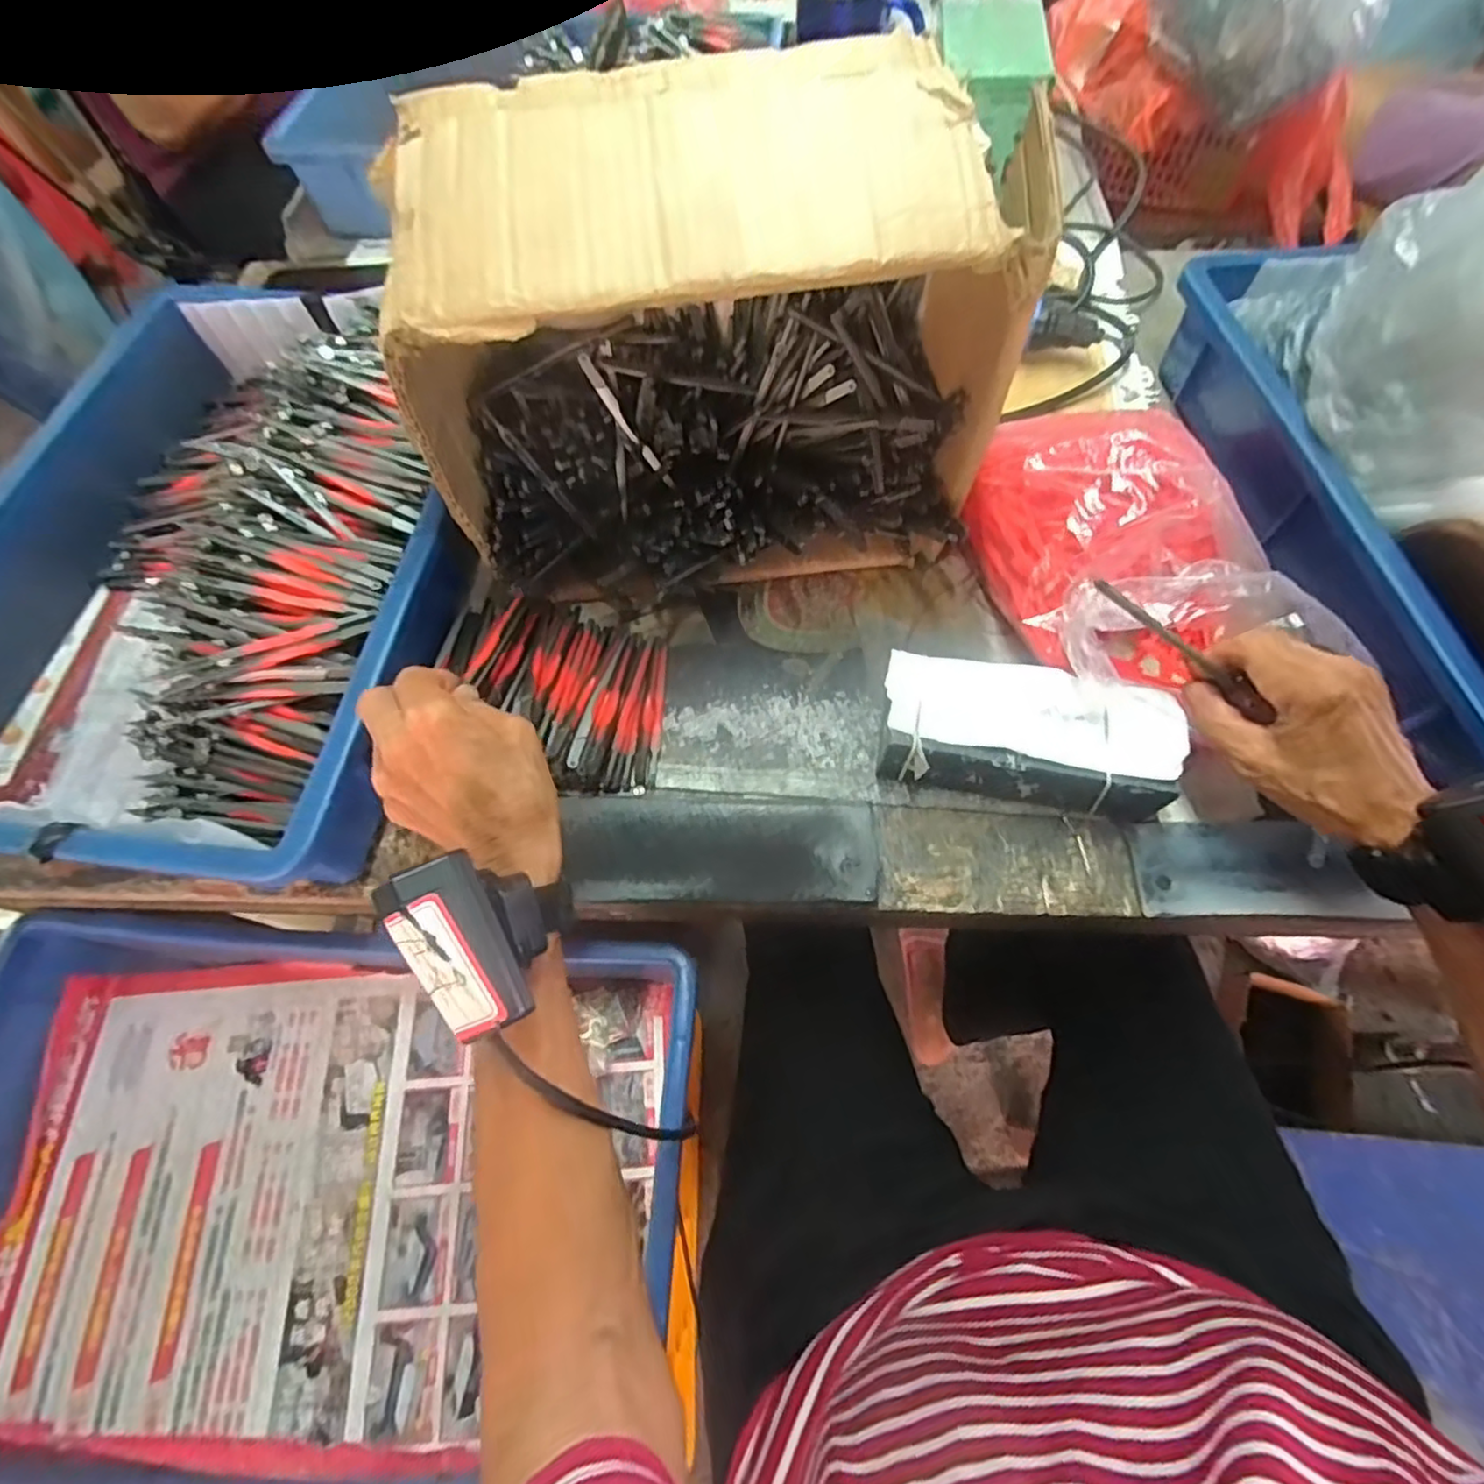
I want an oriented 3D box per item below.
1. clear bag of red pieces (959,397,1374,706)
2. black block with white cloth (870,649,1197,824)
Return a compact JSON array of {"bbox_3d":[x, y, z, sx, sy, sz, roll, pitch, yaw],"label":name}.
[{"bbox_3d":[0.220,-0.120,0.411,0.122,0.101,0.209,-9,65,-3],"label":"clear bag of red pieces"},{"bbox_3d":[0.157,-0.003,0.385,0.151,0.053,0.067,9,65,6],"label":"black block with white cloth"}]

